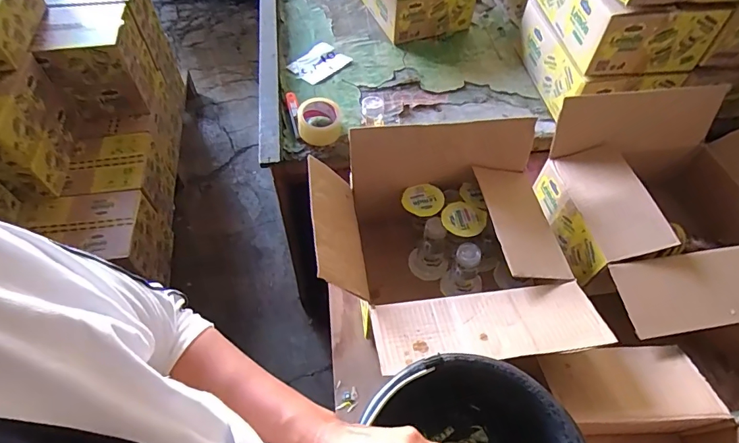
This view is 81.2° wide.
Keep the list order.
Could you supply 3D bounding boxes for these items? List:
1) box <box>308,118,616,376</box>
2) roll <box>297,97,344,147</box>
[{"bbox_3d":[0.120,0.063,0.719,0.395,0.235,0.391,-6,57,-5],"label":"box"},{"bbox_3d":[-0.112,-0.226,0.977,0.101,0.052,0.096,1,57,-1],"label":"roll"}]

